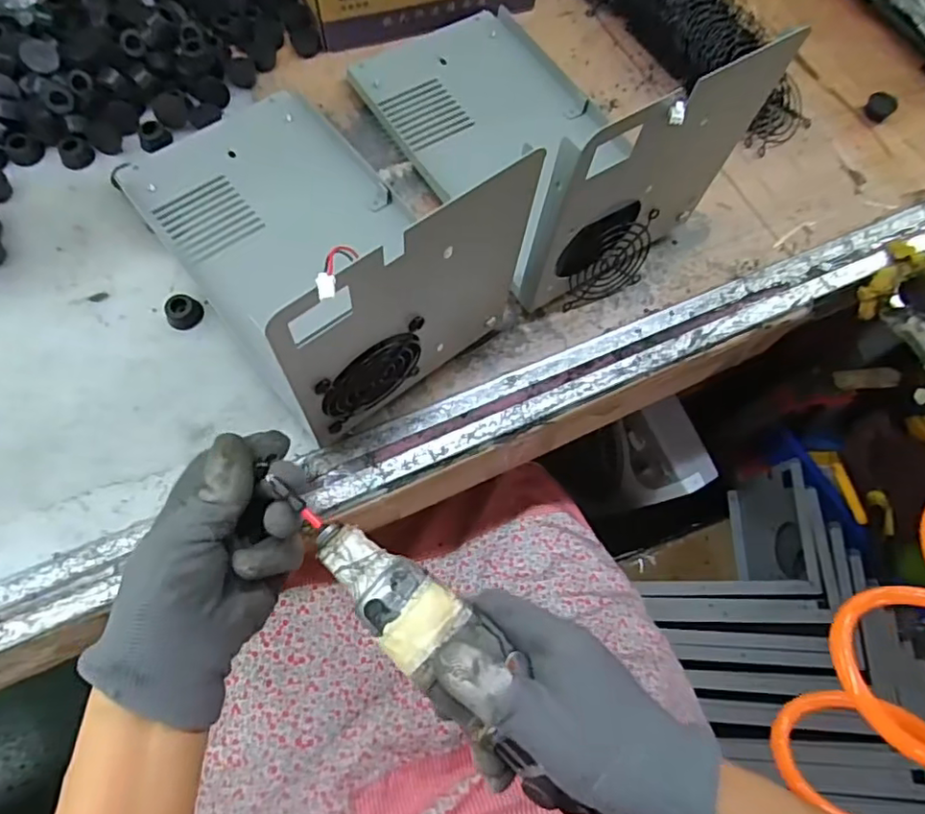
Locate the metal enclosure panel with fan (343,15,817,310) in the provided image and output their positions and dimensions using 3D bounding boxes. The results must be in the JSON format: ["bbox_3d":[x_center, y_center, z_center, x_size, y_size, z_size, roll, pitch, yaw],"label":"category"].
[{"bbox_3d":[0.044,-0.229,0.402,0.151,0.165,0.274,-31,73,-13],"label":"metal enclosure panel with fan"}]

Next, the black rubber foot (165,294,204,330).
[{"bbox_3d":[-0.197,-0.067,0.413,0.024,0.010,0.025,1,68,-2],"label":"black rubber foot"}]

